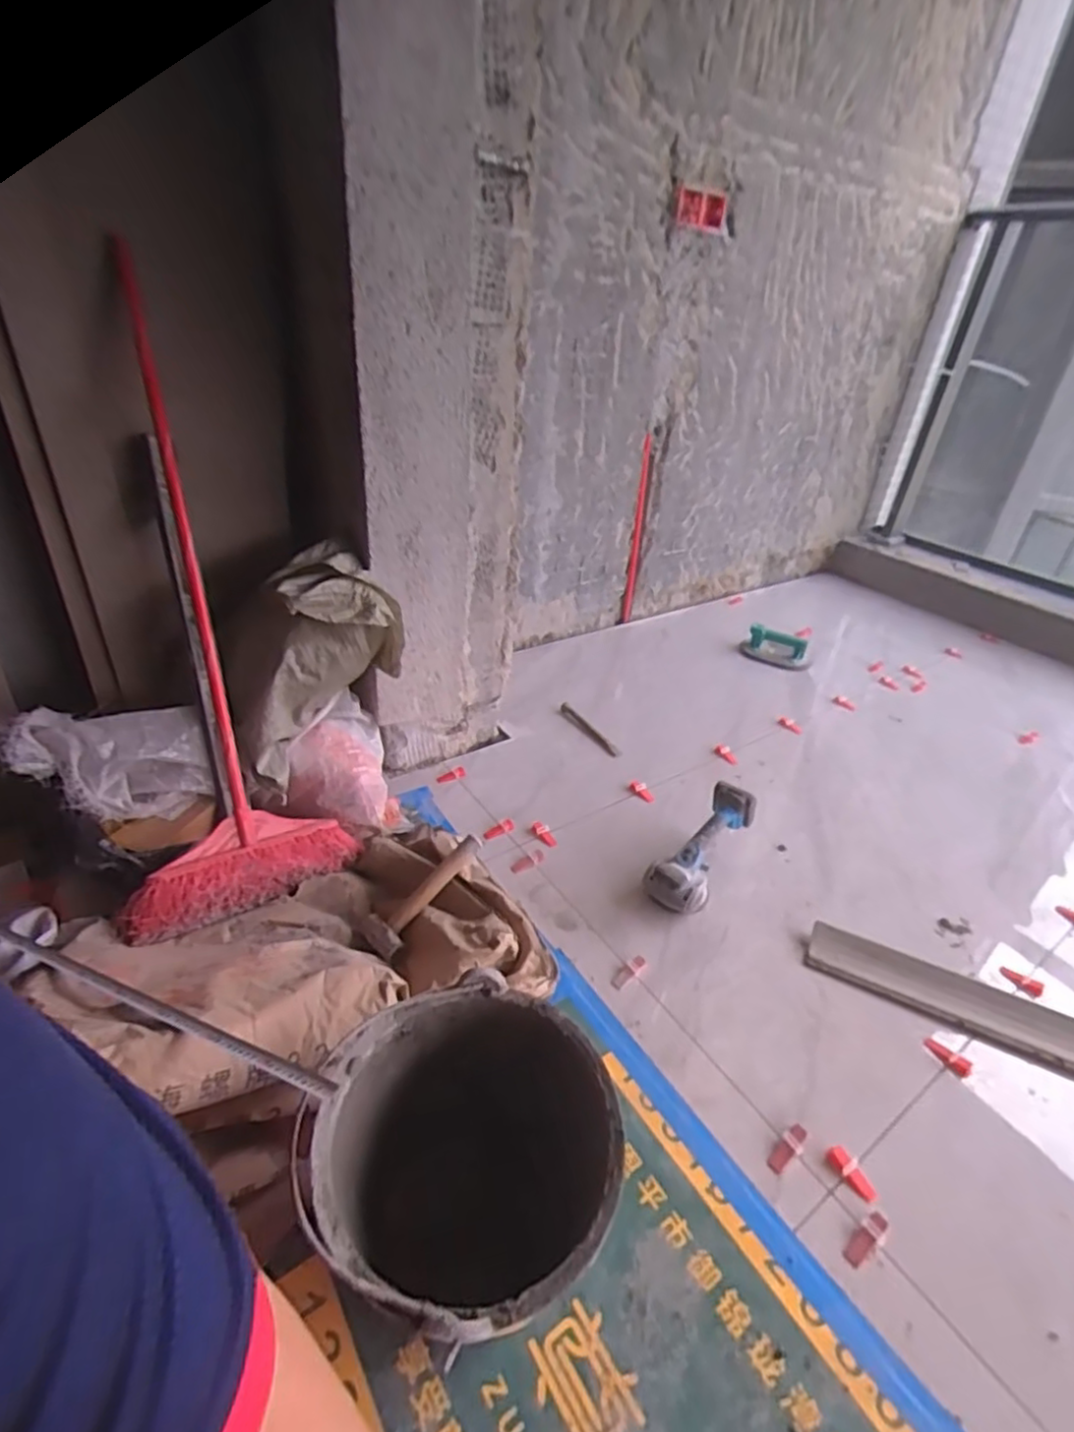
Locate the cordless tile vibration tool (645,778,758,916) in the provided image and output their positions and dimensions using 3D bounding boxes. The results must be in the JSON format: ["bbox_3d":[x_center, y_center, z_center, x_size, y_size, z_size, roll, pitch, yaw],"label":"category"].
[{"bbox_3d":[0.327,0.256,1.272,0.103,0.101,0.288,26,56,33],"label":"cordless tile vibration tool"}]

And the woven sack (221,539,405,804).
[{"bbox_3d":[-0.418,-0.092,1.217,0.324,0.377,0.146,-17,39,-29],"label":"woven sack"}]

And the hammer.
[{"bbox_3d":[-0.189,0.298,1.116,0.082,0.032,0.242,30,63,37],"label":"hammer"}]

